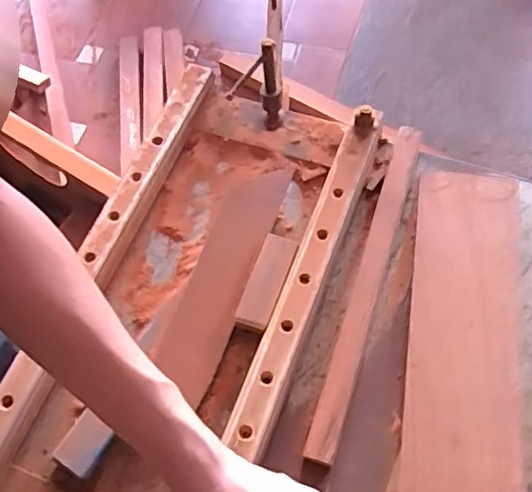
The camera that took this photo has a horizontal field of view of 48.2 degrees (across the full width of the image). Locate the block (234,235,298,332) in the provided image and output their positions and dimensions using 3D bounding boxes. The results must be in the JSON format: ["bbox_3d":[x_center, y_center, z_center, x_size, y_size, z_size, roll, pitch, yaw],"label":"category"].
[{"bbox_3d":[0.001,0.035,0.574,0.034,0.022,0.096,18,64,11],"label":"block"}]

